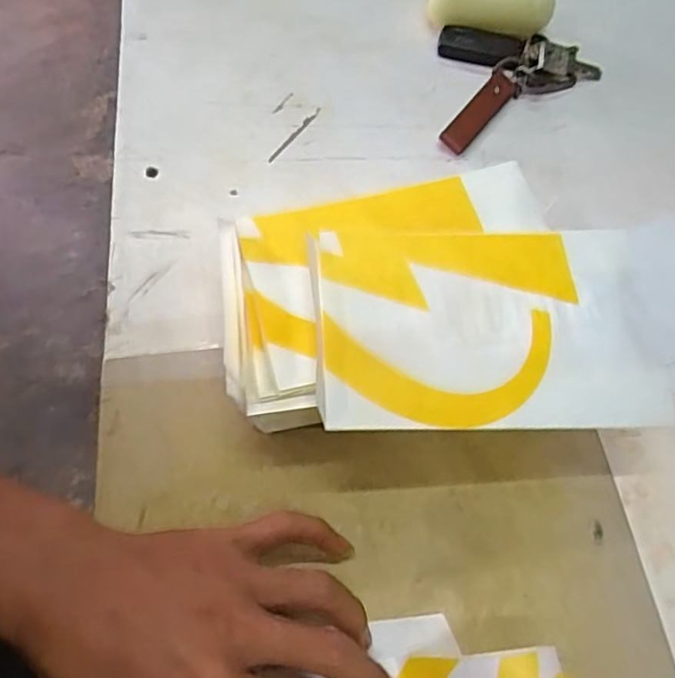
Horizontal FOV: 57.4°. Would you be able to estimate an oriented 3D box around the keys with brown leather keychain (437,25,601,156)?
[{"bbox_3d":[0.137,-0.187,0.454,0.119,0.024,0.110,3,63,0],"label":"keys with brown leather keychain"}]

